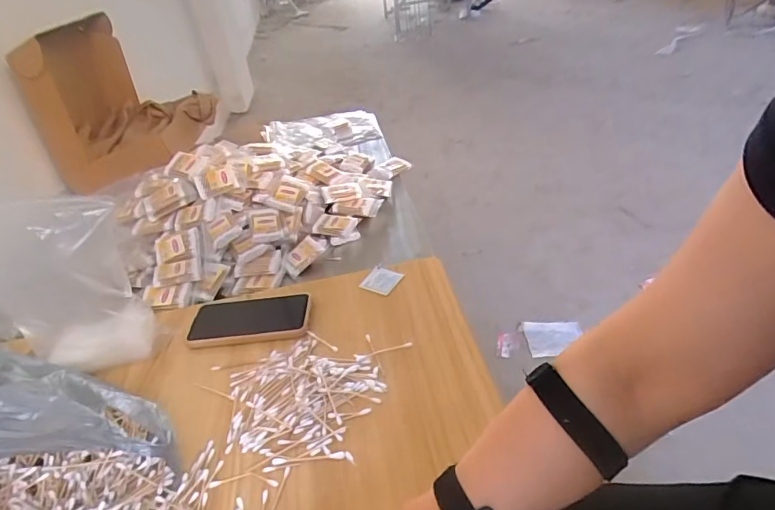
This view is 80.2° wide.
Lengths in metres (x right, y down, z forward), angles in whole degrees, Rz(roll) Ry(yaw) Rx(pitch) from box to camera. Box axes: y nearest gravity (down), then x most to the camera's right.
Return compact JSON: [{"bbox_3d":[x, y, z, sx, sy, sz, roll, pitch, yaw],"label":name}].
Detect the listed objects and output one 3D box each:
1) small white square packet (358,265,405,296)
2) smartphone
[{"bbox_3d":[-0.009,0.038,0.673,0.049,0.004,0.048,21,51,30],"label":"small white square packet"},{"bbox_3d":[-0.188,0.084,0.622,0.166,0.012,0.084,-7,36,2],"label":"smartphone"}]

